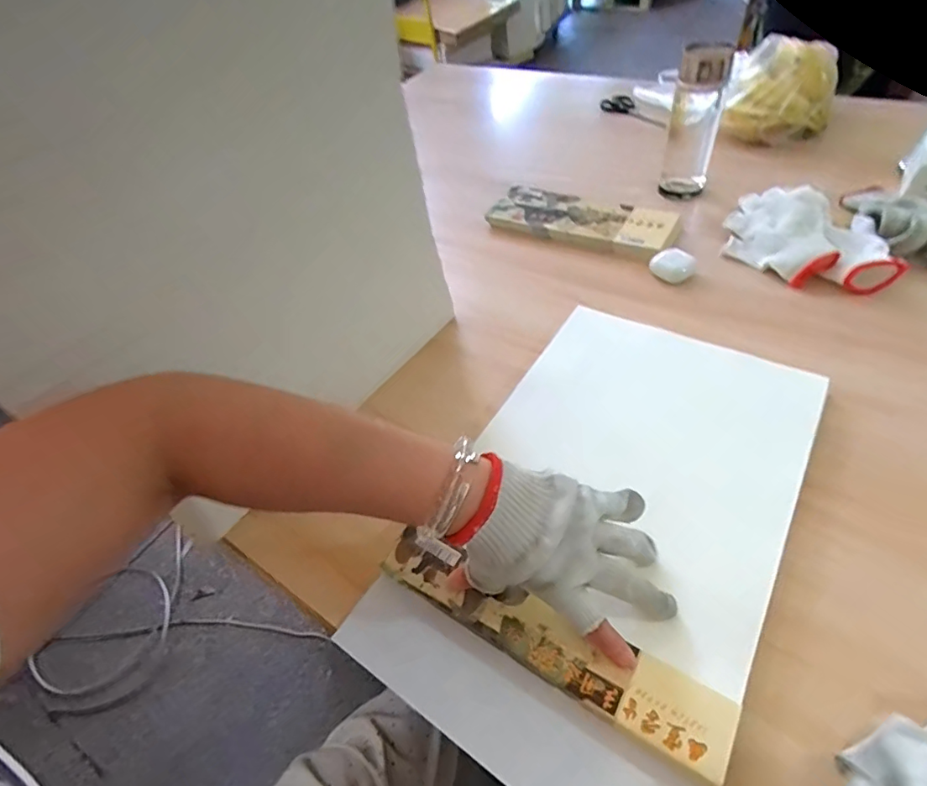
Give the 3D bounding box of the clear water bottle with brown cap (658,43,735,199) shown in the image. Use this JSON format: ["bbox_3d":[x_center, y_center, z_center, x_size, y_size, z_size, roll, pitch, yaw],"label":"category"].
[{"bbox_3d":[0.313,-0.353,0.692,0.068,0.183,0.069,14,53,17],"label":"clear water bottle with brown cap"}]

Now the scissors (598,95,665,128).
[{"bbox_3d":[0.342,-0.559,1.005,0.133,0.020,0.056,35,60,15],"label":"scissors"}]

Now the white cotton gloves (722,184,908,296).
[{"bbox_3d":[0.429,-0.204,0.633,0.172,0.052,0.178,9,50,16],"label":"white cotton gloves"}]

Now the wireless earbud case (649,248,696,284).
[{"bbox_3d":[0.267,-0.162,0.644,0.046,0.025,0.043,-28,50,-16],"label":"wireless earbud case"}]

